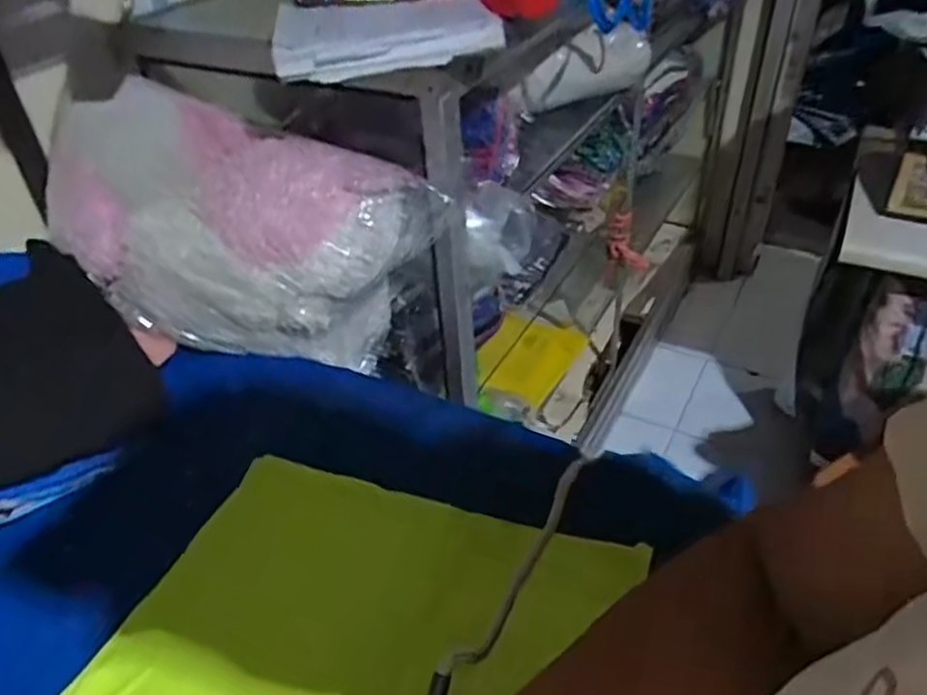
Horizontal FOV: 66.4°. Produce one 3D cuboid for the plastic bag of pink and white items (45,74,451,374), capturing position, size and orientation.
[{"bbox_3d":[-0.221,-0.114,0.756,0.371,0.228,0.188,11,41,17],"label":"plastic bag of pink and white items"}]

